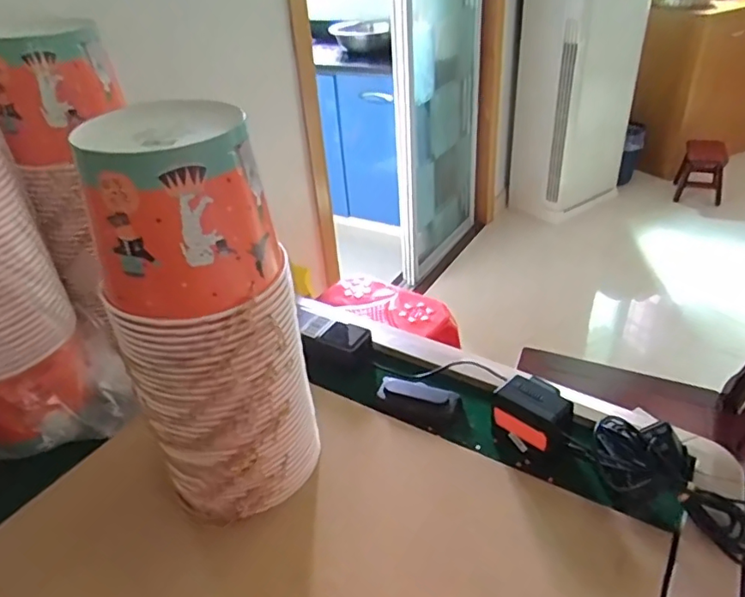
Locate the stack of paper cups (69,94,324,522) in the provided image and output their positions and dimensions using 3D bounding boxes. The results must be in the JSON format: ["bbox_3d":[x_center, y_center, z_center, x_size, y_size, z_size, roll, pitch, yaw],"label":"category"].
[{"bbox_3d":[-0.140,0.030,0.508,0.135,0.366,0.133,8,36,18],"label":"stack of paper cups"}]

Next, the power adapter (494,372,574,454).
[{"bbox_3d":[0.182,0.133,0.621,0.079,0.068,0.053,24,43,35],"label":"power adapter"}]

